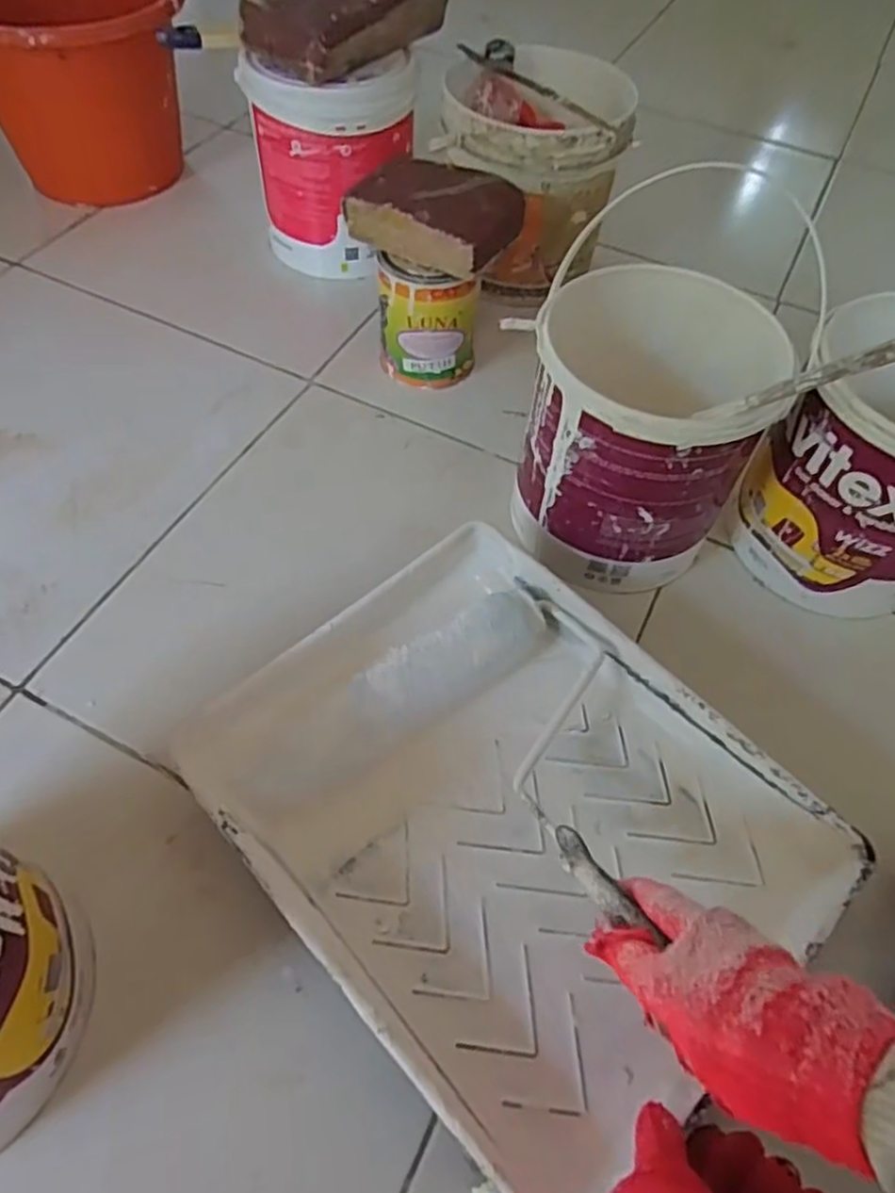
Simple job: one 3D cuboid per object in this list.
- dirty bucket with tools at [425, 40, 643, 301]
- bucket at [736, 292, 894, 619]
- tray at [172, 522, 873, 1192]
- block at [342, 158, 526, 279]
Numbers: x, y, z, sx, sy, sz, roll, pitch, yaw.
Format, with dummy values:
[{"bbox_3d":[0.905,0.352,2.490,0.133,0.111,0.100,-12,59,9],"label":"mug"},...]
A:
[{"bbox_3d":[0.087,-0.458,0.805,0.185,0.193,0.191,9,57,2],"label":"dirty bucket with tools"},{"bbox_3d":[0.348,-0.104,0.591,0.166,0.195,0.179,26,59,13],"label":"bucket"},{"bbox_3d":[0.035,0.131,0.467,0.282,0.049,0.349,-37,66,-24],"label":"tray"},{"bbox_3d":[-0.011,-0.348,0.659,0.142,0.051,0.096,28,59,14],"label":"block"}]

